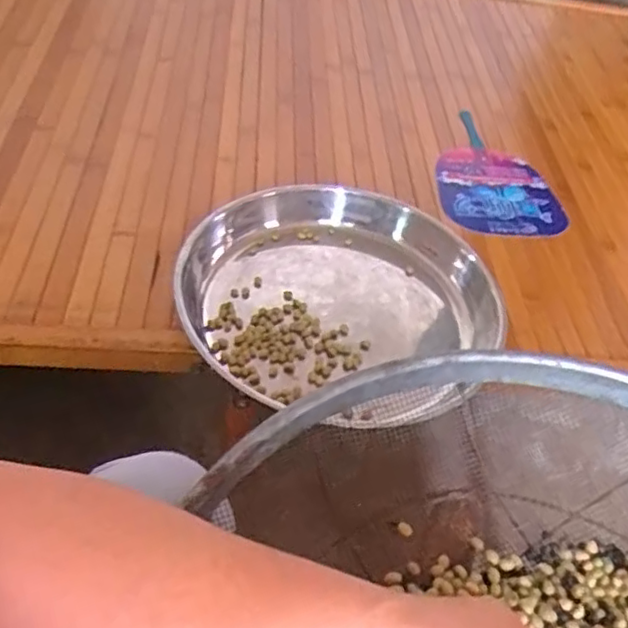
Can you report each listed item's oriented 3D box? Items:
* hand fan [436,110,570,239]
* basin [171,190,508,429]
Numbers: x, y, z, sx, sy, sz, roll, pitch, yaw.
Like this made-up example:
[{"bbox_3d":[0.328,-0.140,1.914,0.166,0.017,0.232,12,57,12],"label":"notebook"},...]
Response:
[{"bbox_3d":[0.254,-0.207,0.923,0.173,0.012,0.283,4,50,-7],"label":"hand fan"},{"bbox_3d":[0.031,-0.026,0.676,0.316,0.072,0.287,23,50,9],"label":"basin"}]

